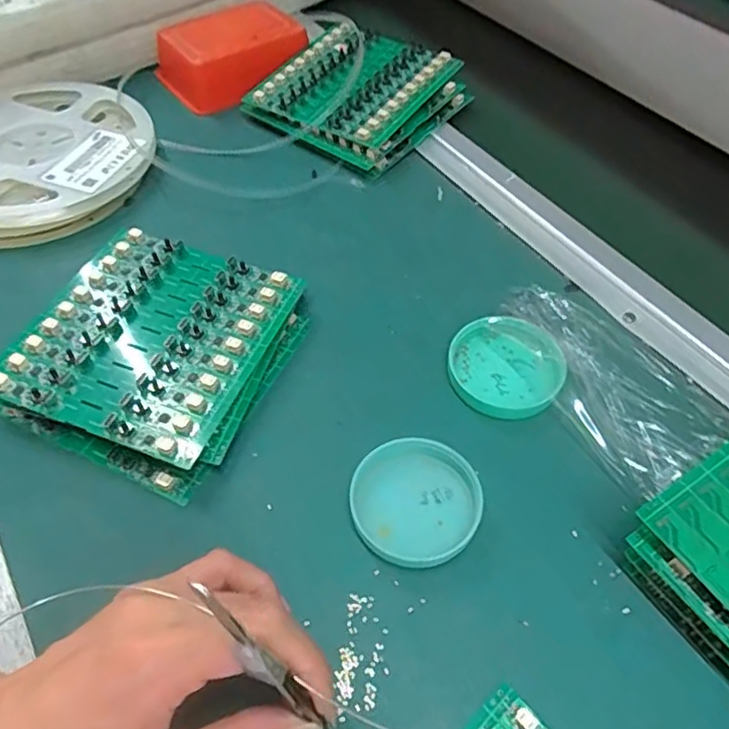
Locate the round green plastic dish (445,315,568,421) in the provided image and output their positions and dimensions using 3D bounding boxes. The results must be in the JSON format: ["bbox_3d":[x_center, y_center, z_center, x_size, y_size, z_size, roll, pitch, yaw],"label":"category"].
[{"bbox_3d":[0.083,0.001,0.361,0.066,0.014,0.061,0,53,0],"label":"round green plastic dish"}]

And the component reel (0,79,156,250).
[{"bbox_3d":[-0.255,-0.158,0.470,0.176,0.025,0.162,-21,56,-15],"label":"component reel"}]

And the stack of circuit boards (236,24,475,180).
[{"bbox_3d":[-0.005,-0.231,0.521,0.143,0.035,0.145,33,60,23],"label":"stack of circuit boards"}]

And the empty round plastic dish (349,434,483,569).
[{"bbox_3d":[0.027,0.068,0.312,0.065,0.012,0.062,0,53,0],"label":"empty round plastic dish"}]

